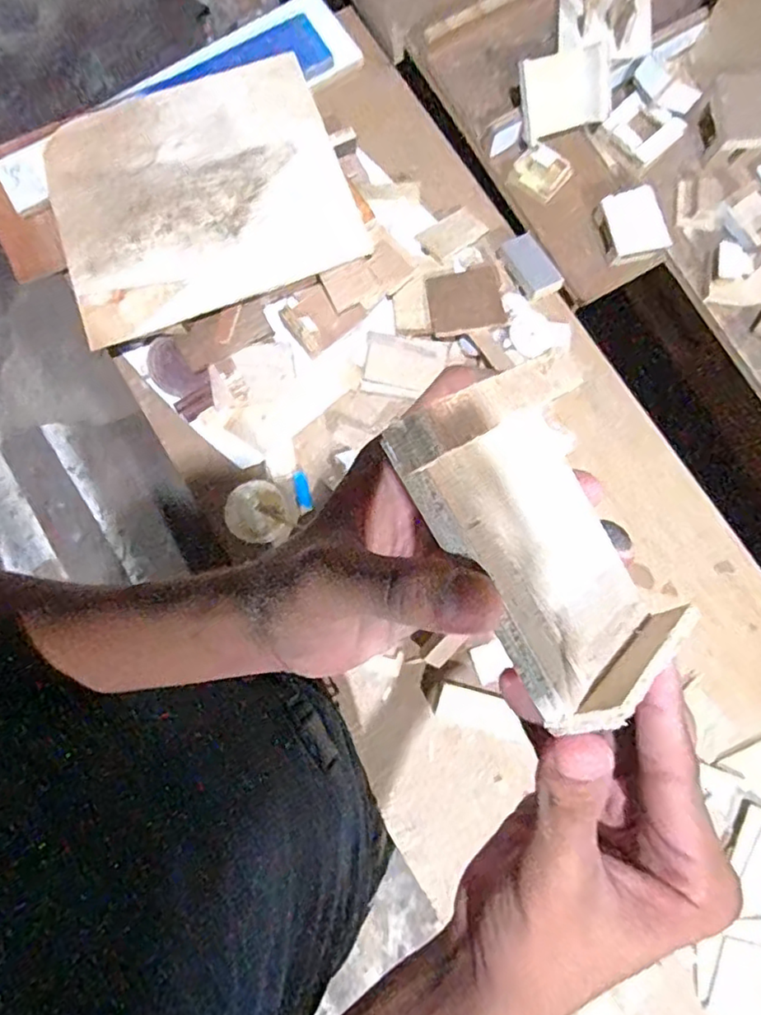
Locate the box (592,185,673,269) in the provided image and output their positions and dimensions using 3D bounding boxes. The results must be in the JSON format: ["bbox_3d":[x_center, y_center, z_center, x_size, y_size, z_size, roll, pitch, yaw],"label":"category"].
[{"bbox_3d":[0.310,-0.349,0.770,0.073,0.022,0.086,-12,79,-1],"label":"box"}]

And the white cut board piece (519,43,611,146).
[{"bbox_3d":[0.227,-0.511,0.766,0.109,0.083,0.028,-16,34,3],"label":"white cut board piece"}]

